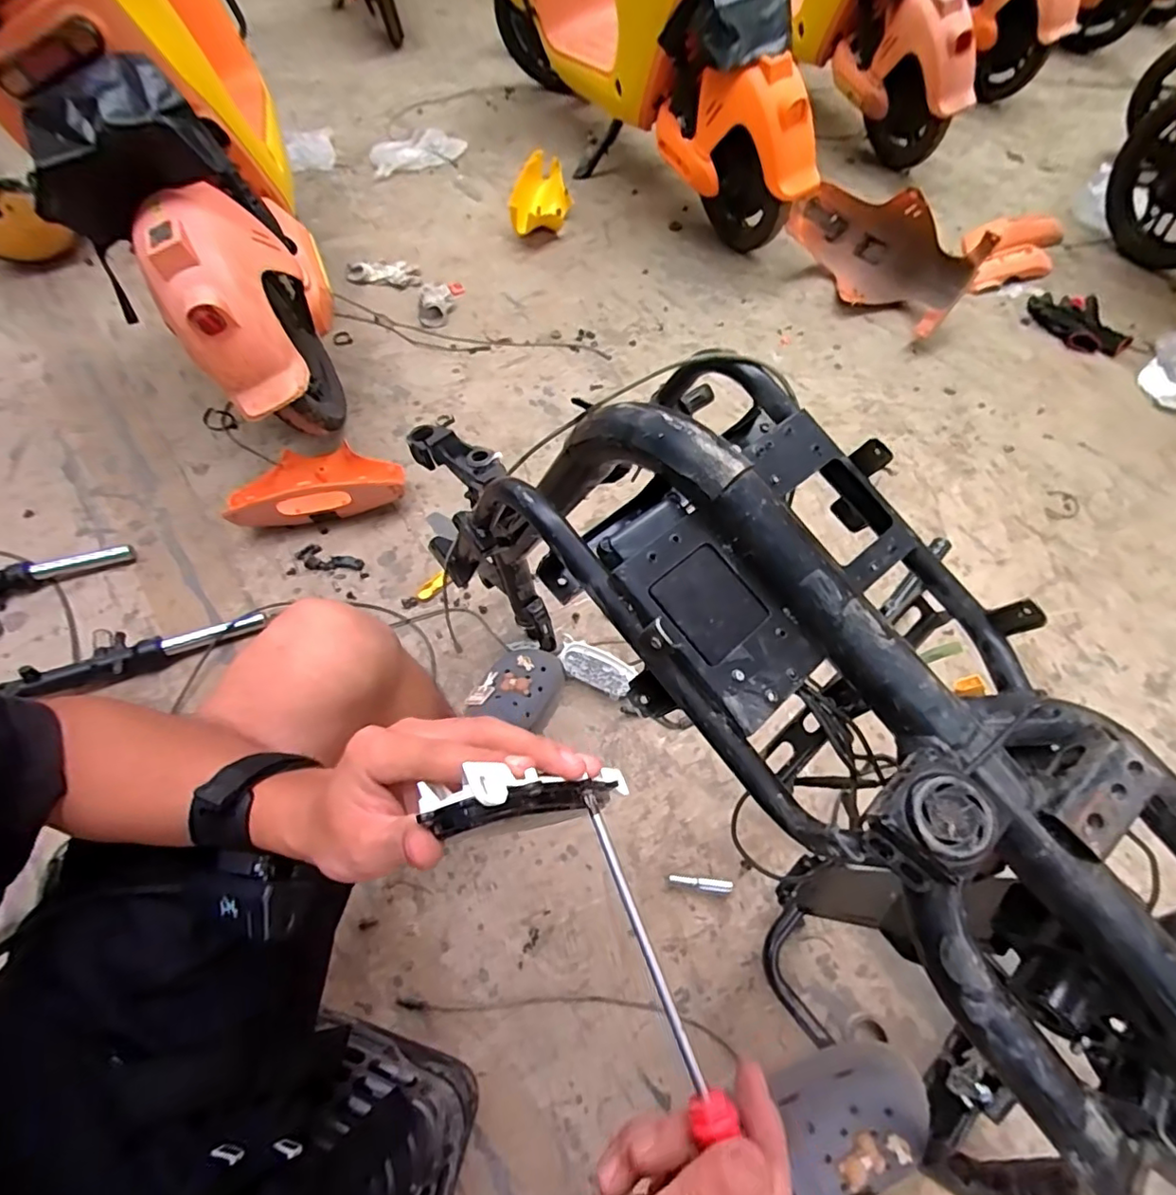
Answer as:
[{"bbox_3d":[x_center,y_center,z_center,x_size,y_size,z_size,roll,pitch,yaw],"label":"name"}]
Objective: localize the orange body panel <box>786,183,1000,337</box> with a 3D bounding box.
[{"bbox_3d":[0.706,-0.823,1.365,0.193,0.186,0.443,-35,65,-18],"label":"orange body panel"}]

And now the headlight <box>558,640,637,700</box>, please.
[{"bbox_3d":[0.015,0.109,0.874,0.130,0.040,0.064,31,65,18],"label":"headlight"}]

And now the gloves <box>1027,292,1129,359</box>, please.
[{"bbox_3d":[1.173,-0.656,1.359,0.177,0.026,0.220,-5,59,-2],"label":"gloves"}]

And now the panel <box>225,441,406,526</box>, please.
[{"bbox_3d":[-0.481,-0.210,1.023,0.286,0.107,0.149,-16,60,-8],"label":"panel"}]

